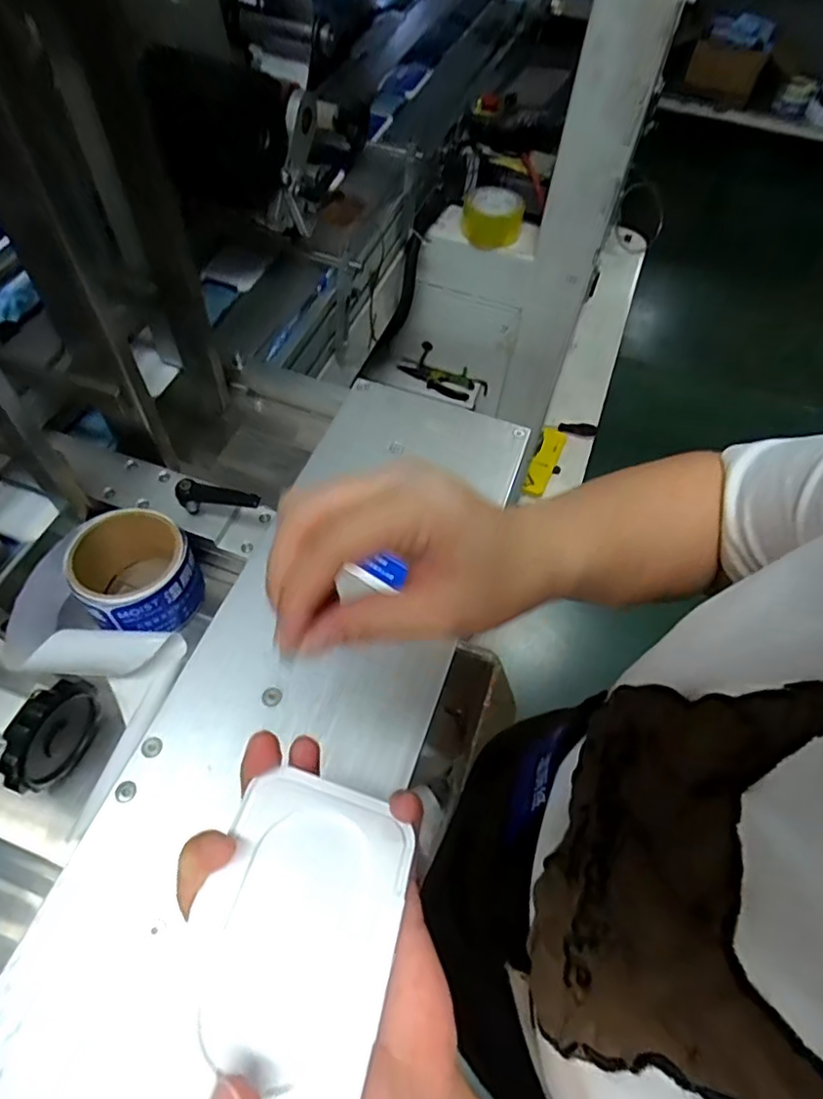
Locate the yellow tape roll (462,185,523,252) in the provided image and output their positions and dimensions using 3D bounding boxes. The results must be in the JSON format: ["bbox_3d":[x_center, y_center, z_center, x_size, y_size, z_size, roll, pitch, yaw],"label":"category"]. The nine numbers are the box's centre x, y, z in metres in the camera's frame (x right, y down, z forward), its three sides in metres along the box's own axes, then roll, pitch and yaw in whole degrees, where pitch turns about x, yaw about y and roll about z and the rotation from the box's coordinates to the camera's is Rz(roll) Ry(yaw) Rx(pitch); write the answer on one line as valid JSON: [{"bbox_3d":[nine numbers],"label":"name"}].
[{"bbox_3d":[0.134,-0.550,1.008,0.093,0.071,0.093,2,58,-2],"label":"yellow tape roll"}]

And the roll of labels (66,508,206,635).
[{"bbox_3d":[-0.221,0.017,0.491,0.087,0.064,0.096,-19,61,-15],"label":"roll of labels"}]

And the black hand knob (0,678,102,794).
[{"bbox_3d":[-0.245,0.128,0.418,0.020,0.078,0.076,15,58,6],"label":"black hand knob"}]

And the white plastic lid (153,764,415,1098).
[{"bbox_3d":[-0.042,0.138,0.223,0.072,0.005,0.105,21,45,1],"label":"white plastic lid"}]

